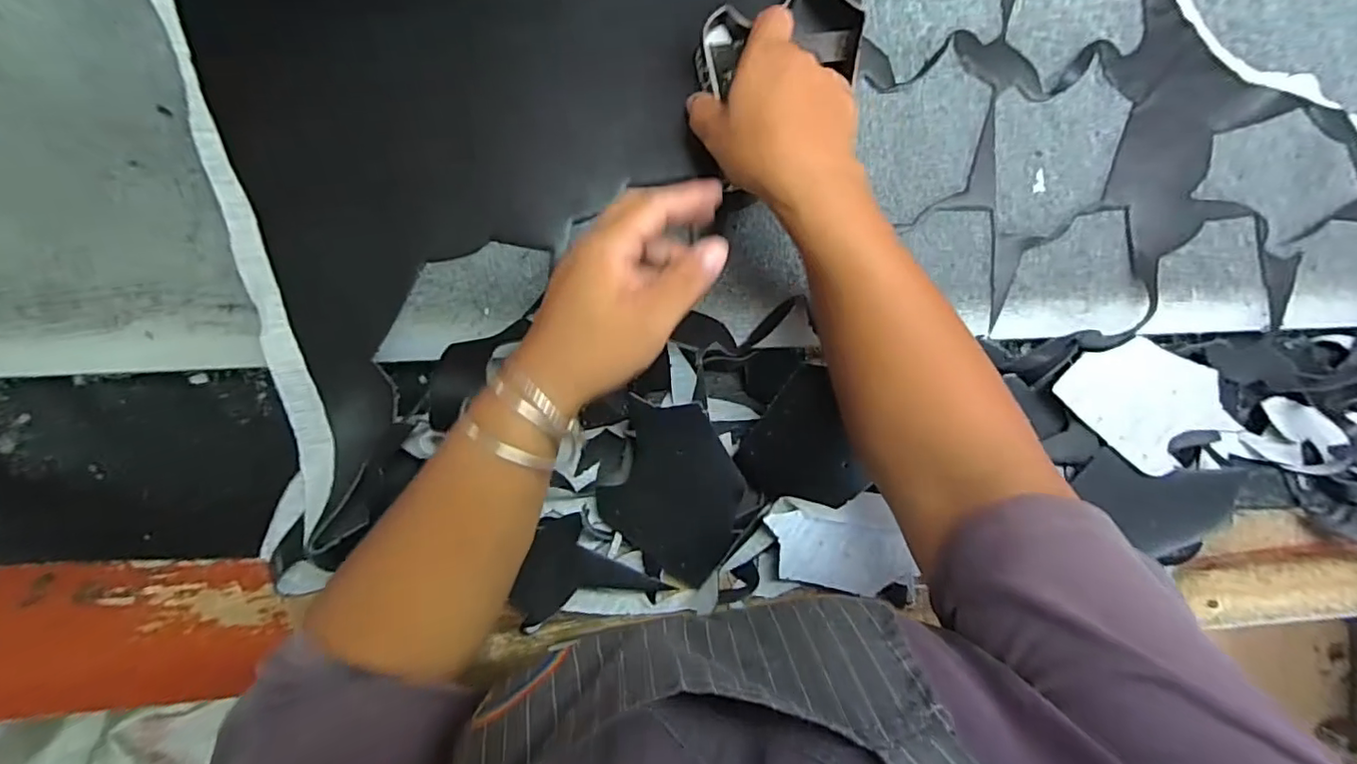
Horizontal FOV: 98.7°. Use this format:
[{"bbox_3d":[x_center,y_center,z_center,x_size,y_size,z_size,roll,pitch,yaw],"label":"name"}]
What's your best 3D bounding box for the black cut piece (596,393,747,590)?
[{"bbox_3d":[-0.002,0.078,0.435,0.115,0.017,0.105,36,90,-5],"label":"black cut piece"}]

